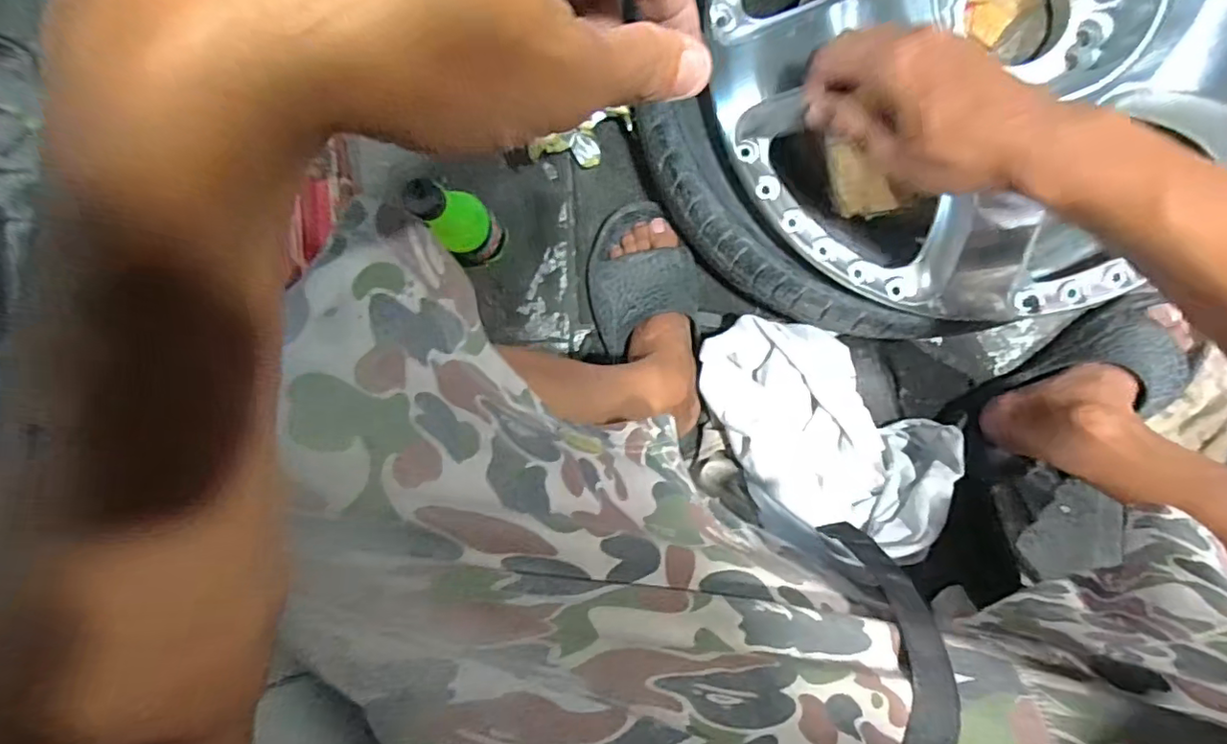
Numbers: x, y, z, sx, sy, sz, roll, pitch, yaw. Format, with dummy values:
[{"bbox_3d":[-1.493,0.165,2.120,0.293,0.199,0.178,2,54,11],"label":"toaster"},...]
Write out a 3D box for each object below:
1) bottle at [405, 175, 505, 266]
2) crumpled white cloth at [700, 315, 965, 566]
[{"bbox_3d":[-0.144,-0.141,0.551,0.053,0.209,0.057,41,94,-2],"label":"bottle"},{"bbox_3d":[0.205,0.064,0.573,0.273,0.143,0.181,39,94,-2],"label":"crumpled white cloth"}]

